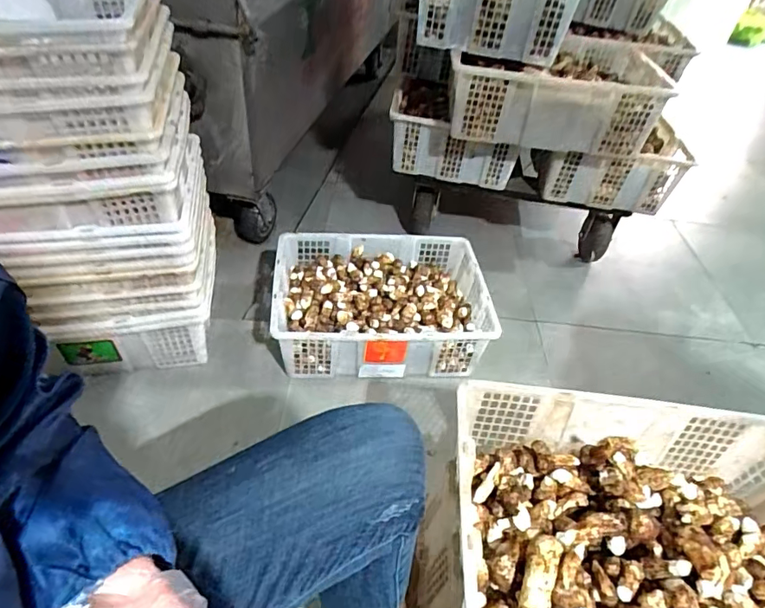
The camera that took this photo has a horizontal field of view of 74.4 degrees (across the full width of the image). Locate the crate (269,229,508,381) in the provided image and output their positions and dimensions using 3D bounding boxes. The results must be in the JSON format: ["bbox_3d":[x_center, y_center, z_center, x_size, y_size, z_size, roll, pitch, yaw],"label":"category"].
[{"bbox_3d":[-0.010,0.001,1.172,0.475,0.152,0.379,3,43,-6],"label":"crate"}]

